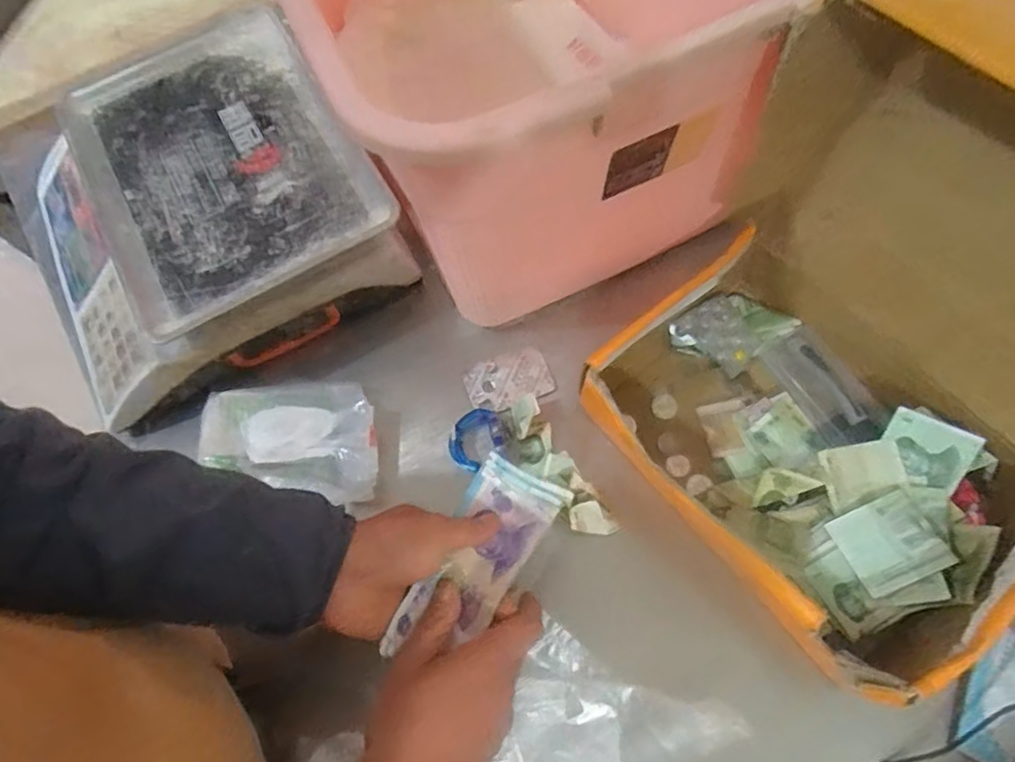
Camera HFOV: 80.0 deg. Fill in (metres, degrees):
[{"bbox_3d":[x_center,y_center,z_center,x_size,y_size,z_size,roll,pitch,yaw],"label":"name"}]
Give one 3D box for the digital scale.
[{"bbox_3d":[-0.315,-0.167,0.620,0.339,0.119,0.331,-29,69,-9],"label":"digital scale"}]

